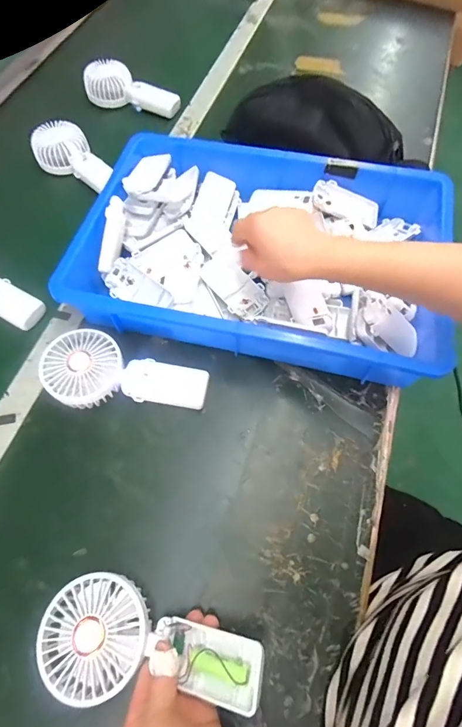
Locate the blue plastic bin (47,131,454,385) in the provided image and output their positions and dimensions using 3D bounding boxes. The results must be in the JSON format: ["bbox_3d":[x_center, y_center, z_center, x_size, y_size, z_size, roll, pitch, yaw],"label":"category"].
[{"bbox_3d":[0.040,-0.145,0.473,0.405,0.090,0.285,13,65,9],"label":"blue plastic bin"}]

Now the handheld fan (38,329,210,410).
[{"bbox_3d":[-0.120,0.023,0.417,0.174,0.054,0.083,17,65,10],"label":"handheld fan"}]

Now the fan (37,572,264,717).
[{"bbox_3d":[-0.065,0.229,0.307,0.176,0.033,0.080,6,63,9],"label":"fan"}]

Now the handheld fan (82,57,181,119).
[{"bbox_3d":[-0.184,-0.503,0.699,0.177,0.056,0.064,17,64,-3],"label":"handheld fan"}]

